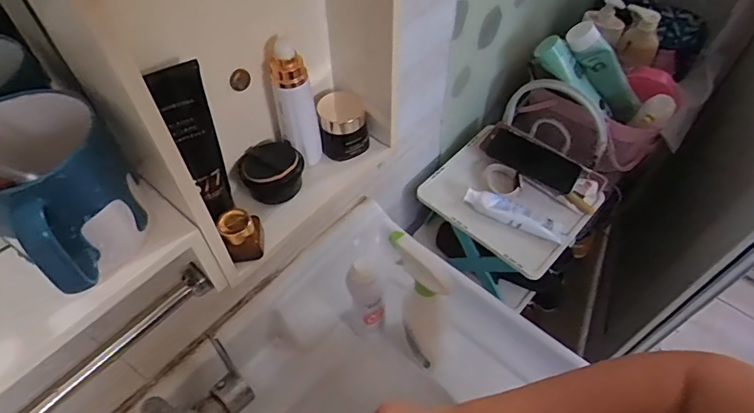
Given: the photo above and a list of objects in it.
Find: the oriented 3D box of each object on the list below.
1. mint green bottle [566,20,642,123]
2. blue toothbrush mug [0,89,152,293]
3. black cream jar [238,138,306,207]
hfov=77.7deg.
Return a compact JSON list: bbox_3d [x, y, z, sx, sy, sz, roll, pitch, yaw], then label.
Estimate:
[{"bbox_3d":[0.402,-0.233,0.822,0.059,0.220,0.052,-18,38,44],"label":"mint green bottle"},{"bbox_3d":[-0.199,-0.009,0.295,0.101,0.090,0.086,32,59,22],"label":"blue toothbrush mug"},{"bbox_3d":[-0.109,-0.039,0.480,0.060,0.041,0.057,0,53,0],"label":"black cream jar"}]

